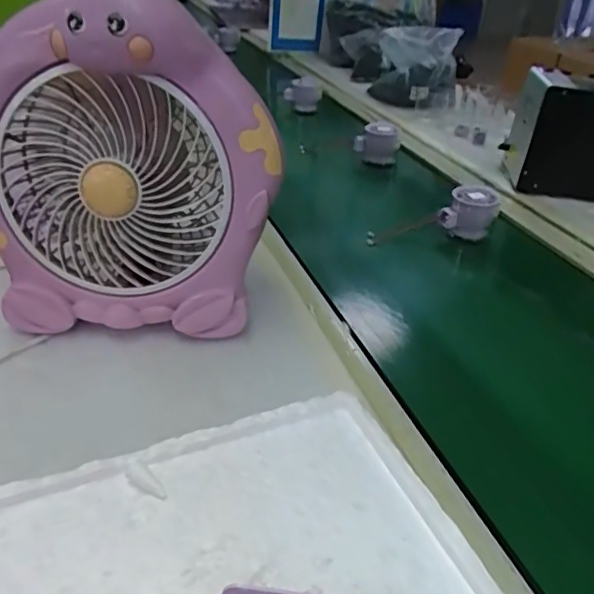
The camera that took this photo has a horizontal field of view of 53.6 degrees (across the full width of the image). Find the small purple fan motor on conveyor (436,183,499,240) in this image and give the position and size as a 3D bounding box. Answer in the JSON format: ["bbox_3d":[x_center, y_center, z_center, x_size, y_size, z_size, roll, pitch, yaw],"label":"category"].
[{"bbox_3d":[0.209,-0.104,0.720,0.064,0.053,0.053,11,35,12],"label":"small purple fan motor on conveyor"}]

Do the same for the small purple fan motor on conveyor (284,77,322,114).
[{"bbox_3d":[0.011,-0.396,1.160,0.072,0.066,0.048,2,34,-1],"label":"small purple fan motor on conveyor"}]

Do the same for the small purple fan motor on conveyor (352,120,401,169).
[{"bbox_3d":[0.124,-0.243,0.924,0.065,0.058,0.050,11,35,12],"label":"small purple fan motor on conveyor"}]

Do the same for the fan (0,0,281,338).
[{"bbox_3d":[-0.150,-0.090,0.484,0.265,0.265,0.093,1,33,1],"label":"fan"}]

